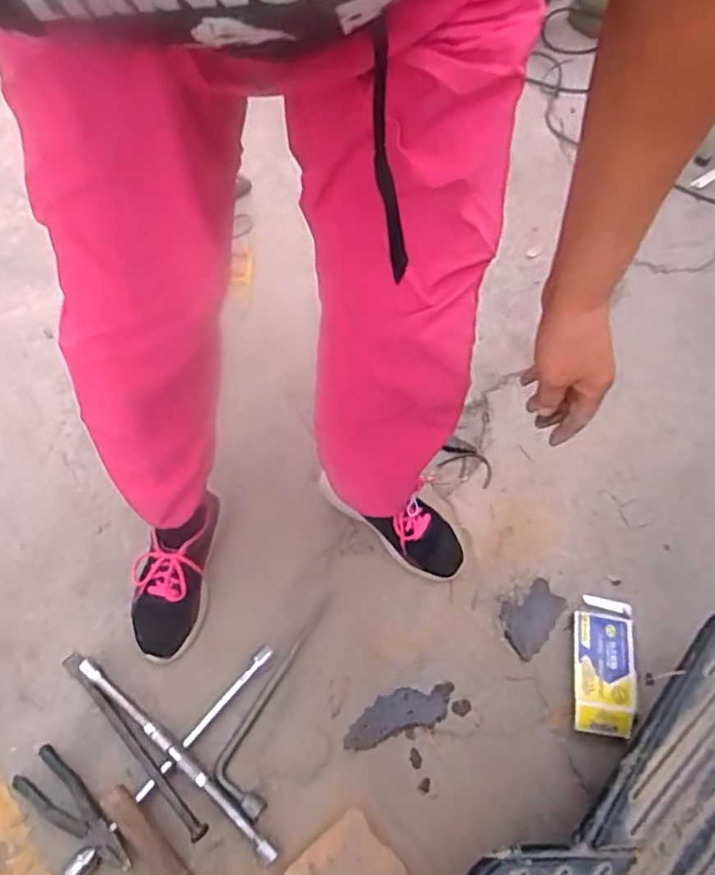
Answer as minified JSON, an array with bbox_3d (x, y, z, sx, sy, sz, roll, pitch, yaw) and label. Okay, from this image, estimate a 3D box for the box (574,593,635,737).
[{"bbox_3d":[0.348,0.317,0.938,0.085,0.054,0.198,14,59,4],"label":"box"}]

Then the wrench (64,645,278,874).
[{"bbox_3d":[-0.234,0.407,0.841,0.244,0.030,0.251,-4,59,-7],"label":"wrench"}]

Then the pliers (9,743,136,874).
[{"bbox_3d":[-0.345,0.462,0.801,0.180,0.023,0.056,37,63,17],"label":"pliers"}]

